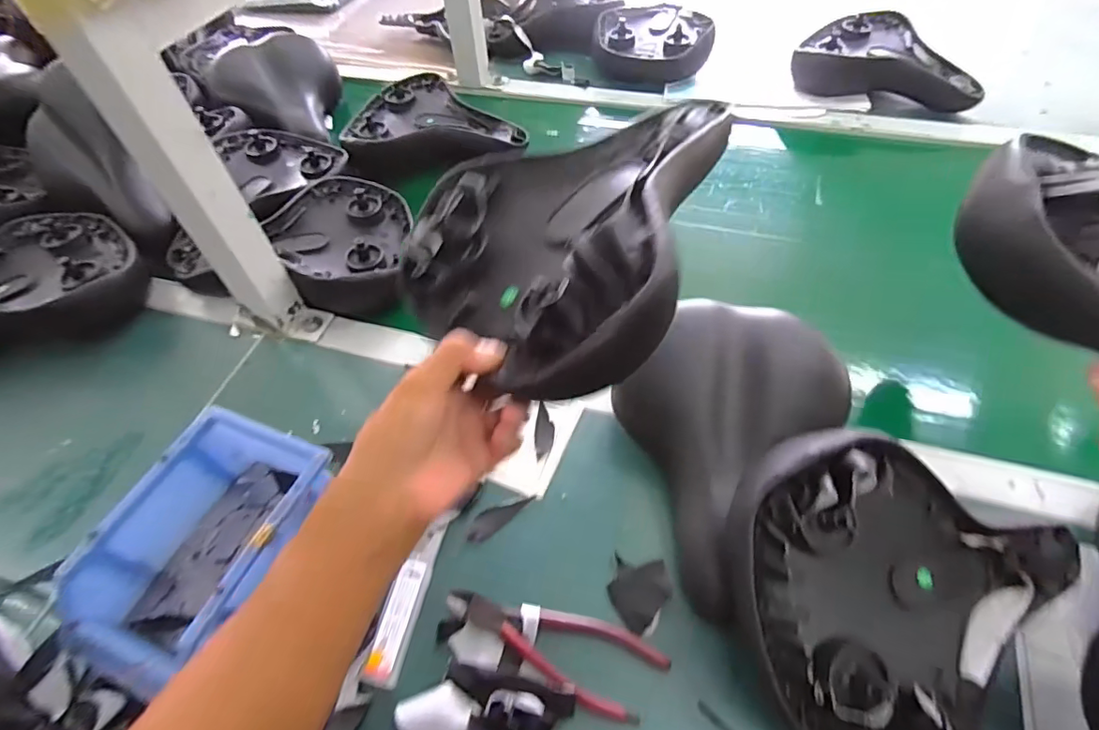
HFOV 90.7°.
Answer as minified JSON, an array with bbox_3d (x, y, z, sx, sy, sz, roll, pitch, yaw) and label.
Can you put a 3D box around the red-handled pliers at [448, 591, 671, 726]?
[{"bbox_3d":[0.001,0.191,0.375,0.151,0.021,0.053,18,56,17],"label":"red-handled pliers"}]

